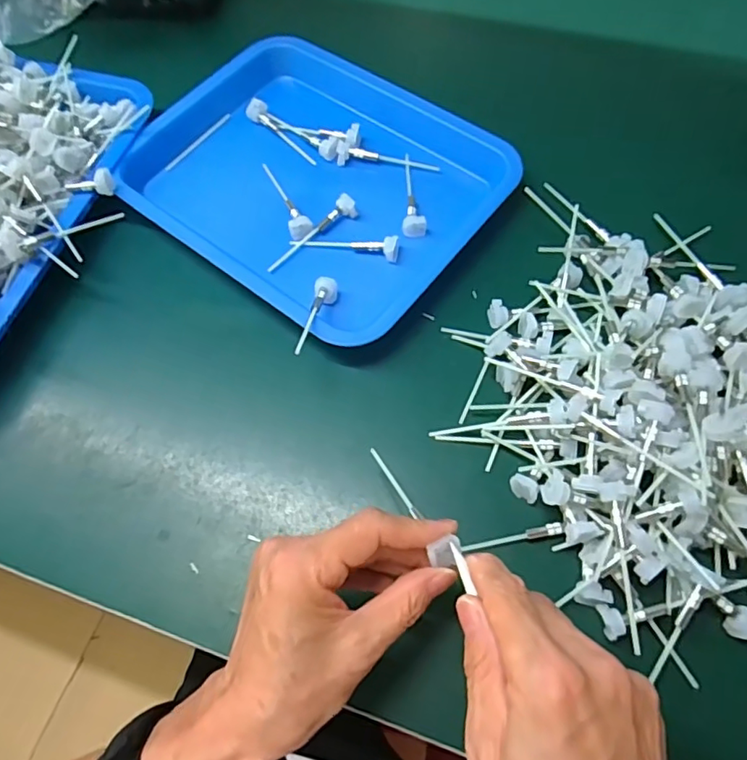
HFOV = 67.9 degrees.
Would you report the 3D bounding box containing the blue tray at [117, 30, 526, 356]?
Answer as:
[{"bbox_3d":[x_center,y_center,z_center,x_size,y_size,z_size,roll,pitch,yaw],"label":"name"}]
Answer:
[{"bbox_3d":[-0.042,-0.170,0.448,0.275,0.030,0.235,36,71,17],"label":"blue tray"}]

